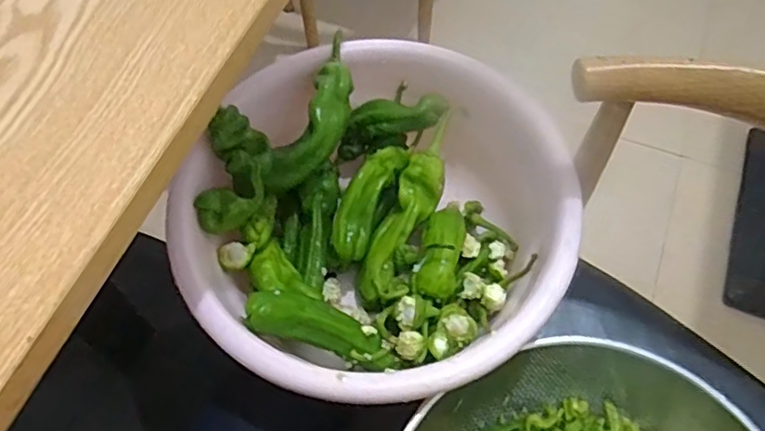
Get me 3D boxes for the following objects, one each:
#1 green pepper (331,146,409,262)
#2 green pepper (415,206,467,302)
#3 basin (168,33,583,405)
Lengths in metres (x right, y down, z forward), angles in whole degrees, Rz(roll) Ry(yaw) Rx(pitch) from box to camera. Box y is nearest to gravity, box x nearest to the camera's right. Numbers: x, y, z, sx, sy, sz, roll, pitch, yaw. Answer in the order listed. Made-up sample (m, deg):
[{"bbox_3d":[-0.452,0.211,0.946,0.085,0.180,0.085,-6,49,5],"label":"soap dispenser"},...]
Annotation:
[{"bbox_3d":[-0.014,-0.017,0.579,0.033,0.043,0.118,23,64,13],"label":"green pepper"},{"bbox_3d":[0.054,0.030,0.552,0.036,0.026,0.095,11,62,7],"label":"green pepper"},{"bbox_3d":[-0.006,0.007,0.559,0.325,0.131,0.318,0,61,1],"label":"basin"}]

